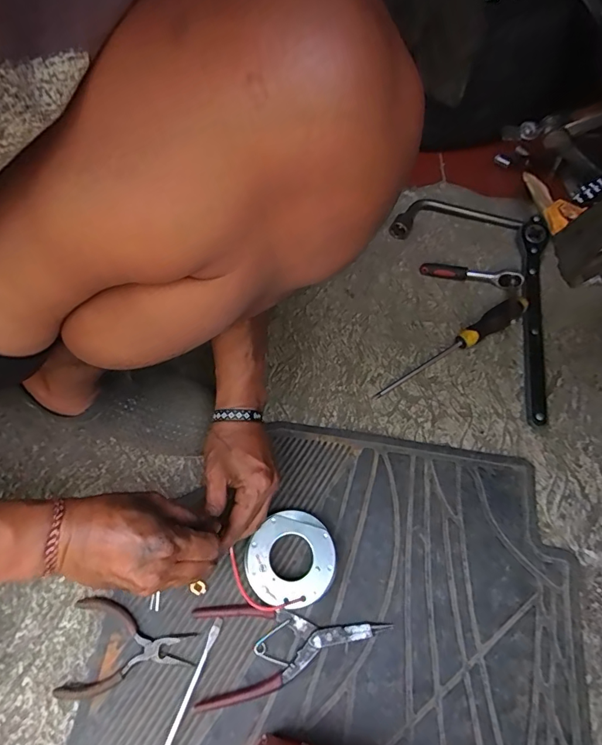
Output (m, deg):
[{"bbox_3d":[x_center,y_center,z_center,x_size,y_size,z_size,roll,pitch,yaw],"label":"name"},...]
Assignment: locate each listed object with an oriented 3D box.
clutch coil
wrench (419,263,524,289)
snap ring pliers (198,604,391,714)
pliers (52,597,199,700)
[{"bbox_3d":[-0.015,0.198,0.459,0.102,0.035,0.088,-32,62,-20],"label":"clutch coil"},{"bbox_3d":[0.252,-0.146,0.659,0.141,0.030,0.023,16,62,11],"label":"wrench"},{"bbox_3d":[-0.010,0.267,0.431,0.182,0.016,0.083,-5,61,-1],"label":"snap ring pliers"},{"bbox_3d":[-0.166,0.268,0.430,0.121,0.014,0.082,1,61,2],"label":"pliers"}]

